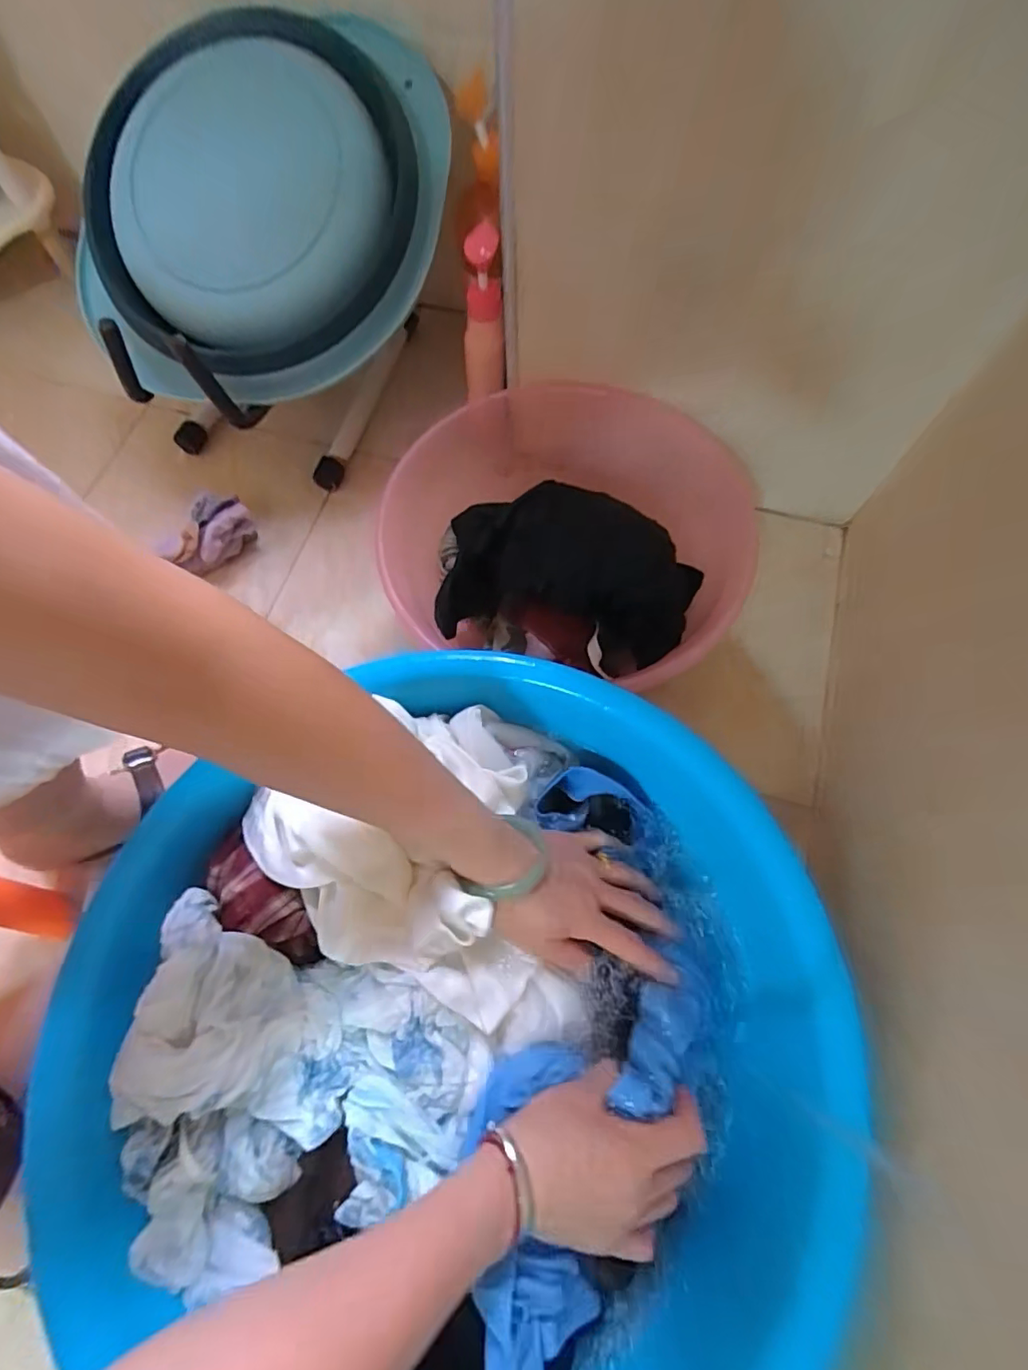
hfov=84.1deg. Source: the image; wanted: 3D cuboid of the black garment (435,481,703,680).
[{"bbox_3d":[0.053,-0.107,0.567,0.252,0.108,0.138,15,69,7],"label":"black garment"}]

